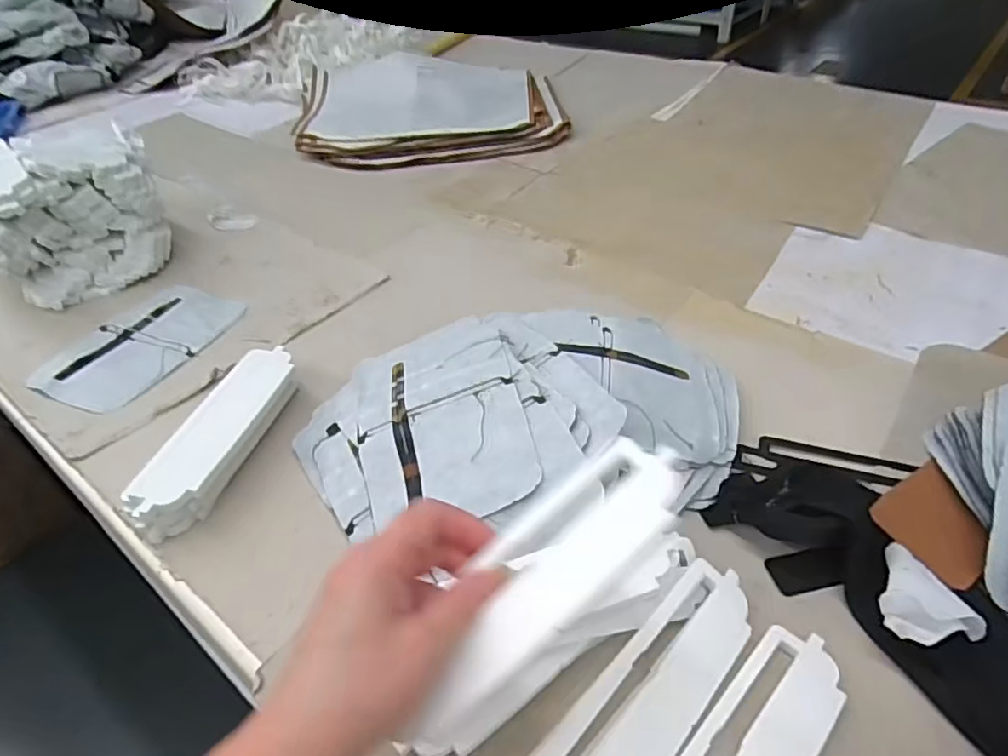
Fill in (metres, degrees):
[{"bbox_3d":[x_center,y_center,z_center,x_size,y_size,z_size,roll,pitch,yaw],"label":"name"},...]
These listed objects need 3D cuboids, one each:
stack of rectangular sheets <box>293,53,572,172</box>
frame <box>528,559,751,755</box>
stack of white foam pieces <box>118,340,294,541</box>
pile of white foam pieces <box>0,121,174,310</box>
[{"bbox_3d":[-0.136,-0.494,1.086,0.460,0.053,0.410,-8,42,-3],"label":"stack of rectangular sheets"},{"bbox_3d":[0.082,0.177,0.346,0.055,0.010,0.182,40,56,21],"label":"frame"},{"bbox_3d":[-0.232,0.043,0.501,0.062,0.045,0.189,6,43,14],"label":"stack of white foam pieces"},{"bbox_3d":[-0.507,-0.201,0.717,0.176,0.131,0.191,-20,44,-15],"label":"pile of white foam pieces"}]

